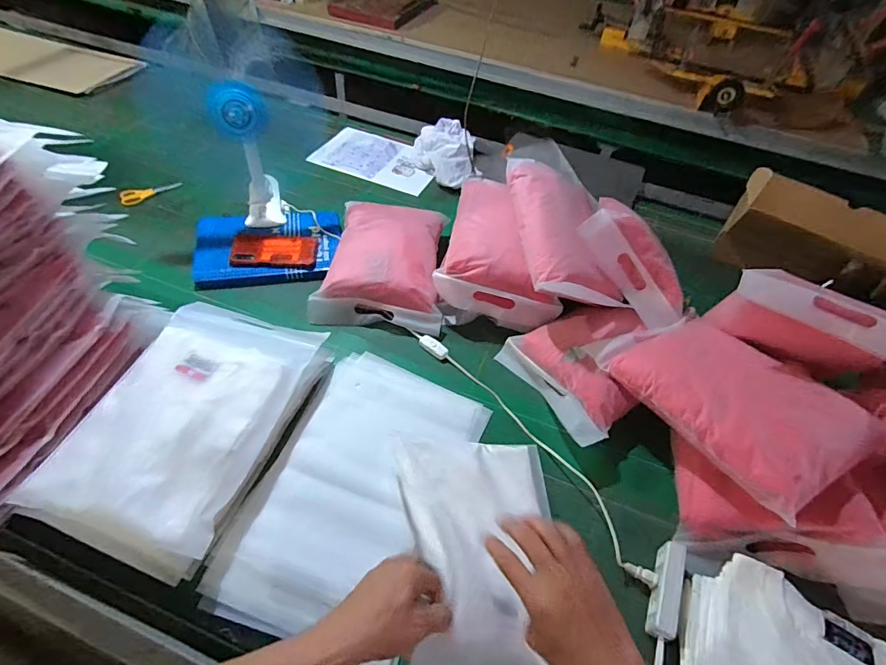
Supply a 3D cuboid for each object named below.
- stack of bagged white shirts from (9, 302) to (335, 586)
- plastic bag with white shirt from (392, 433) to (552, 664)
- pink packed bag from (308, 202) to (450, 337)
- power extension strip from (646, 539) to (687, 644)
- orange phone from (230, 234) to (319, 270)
[{"bbox_3d":[-0.350,0.118,0.619,0.235,0.074,0.354,17,51,8],"label":"stack of bagged white shirts"},{"bbox_3d":[0.055,0.285,0.527,0.221,0.046,0.351,21,39,-25],"label":"plastic bag with white shirt"},{"bbox_3d":[-0.105,-0.139,0.834,0.242,0.066,0.294,11,51,3],"label":"pink packed bag"},{"bbox_3d":[0.280,0.320,0.541,0.026,0.032,0.109,21,52,11],"label":"power extension strip"},{"bbox_3d":[-0.328,-0.161,0.850,0.155,0.010,0.083,3,51,-4],"label":"orange phone"}]

